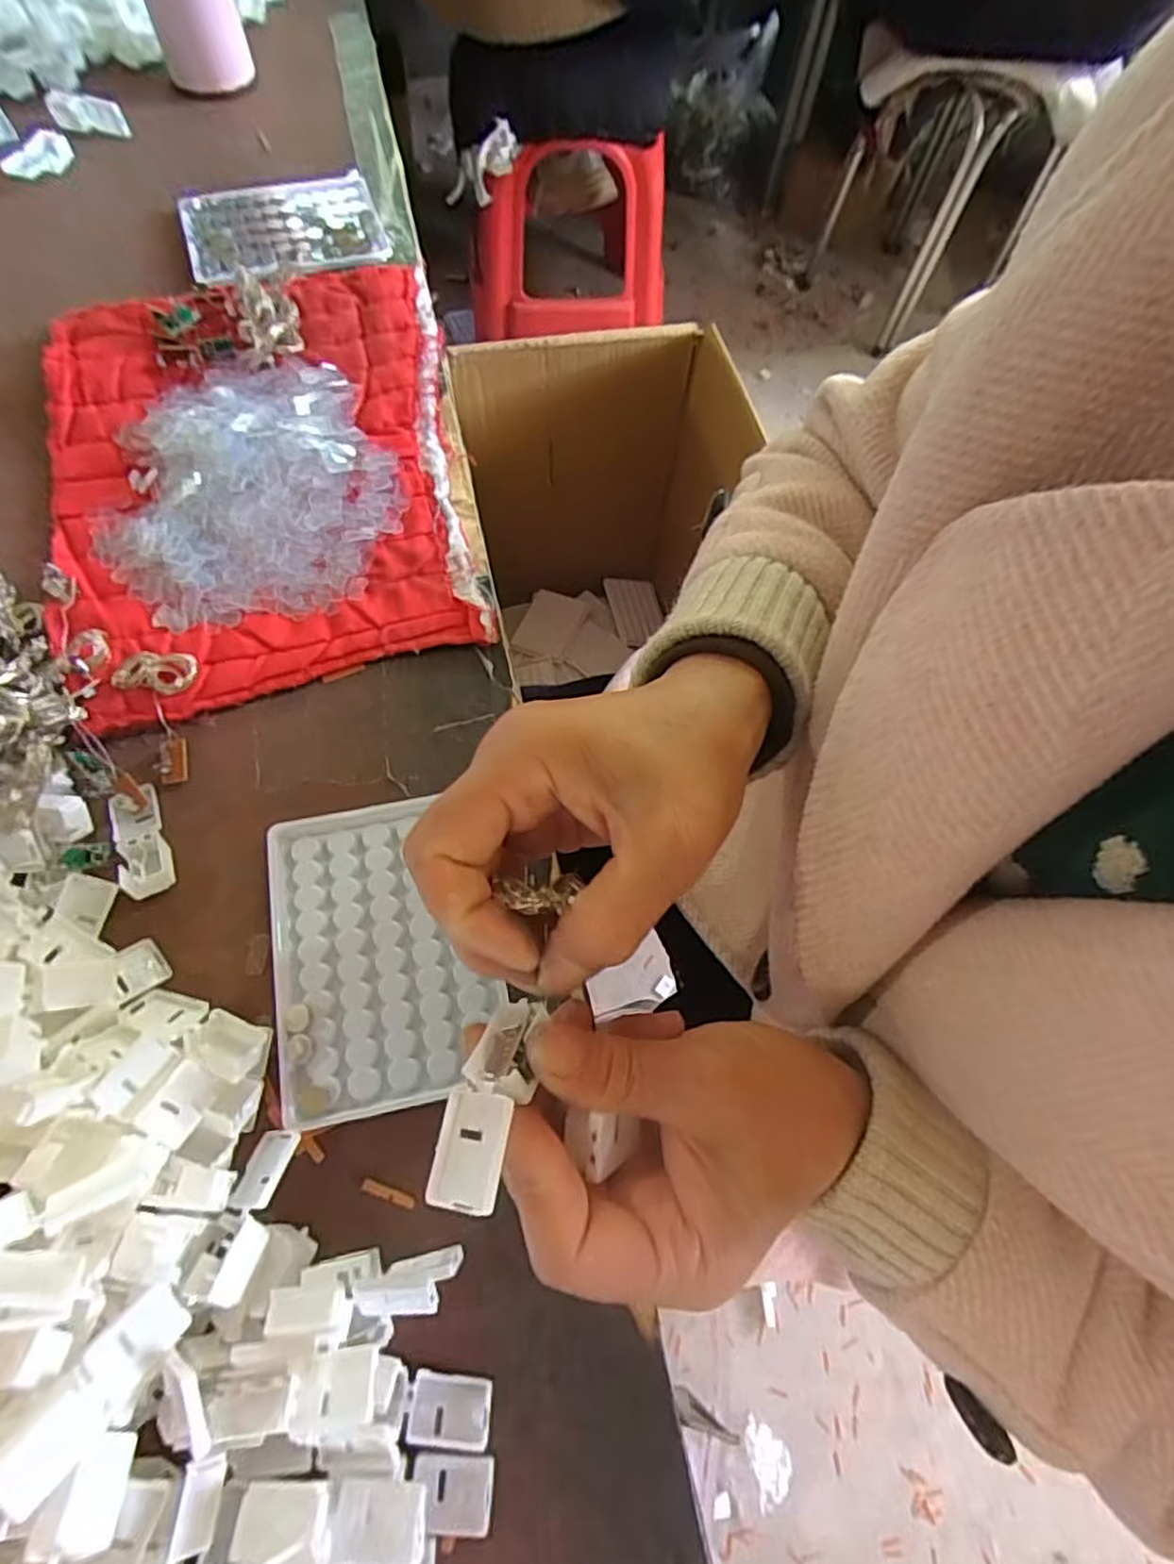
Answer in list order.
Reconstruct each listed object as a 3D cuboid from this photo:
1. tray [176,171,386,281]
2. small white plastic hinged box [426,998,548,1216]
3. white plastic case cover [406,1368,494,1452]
[{"bbox_3d":[-0.212,-0.388,0.484,0.129,0.013,0.100,-19,70,-9],"label":"tray"},{"bbox_3d":[-0.026,0.087,0.191,0.021,0.014,0.053,-6,57,26],"label":"small white plastic hinged box"},{"bbox_3d":[-0.047,0.217,0.240,0.028,0.006,0.020,17,30,-4],"label":"white plastic case cover"}]

